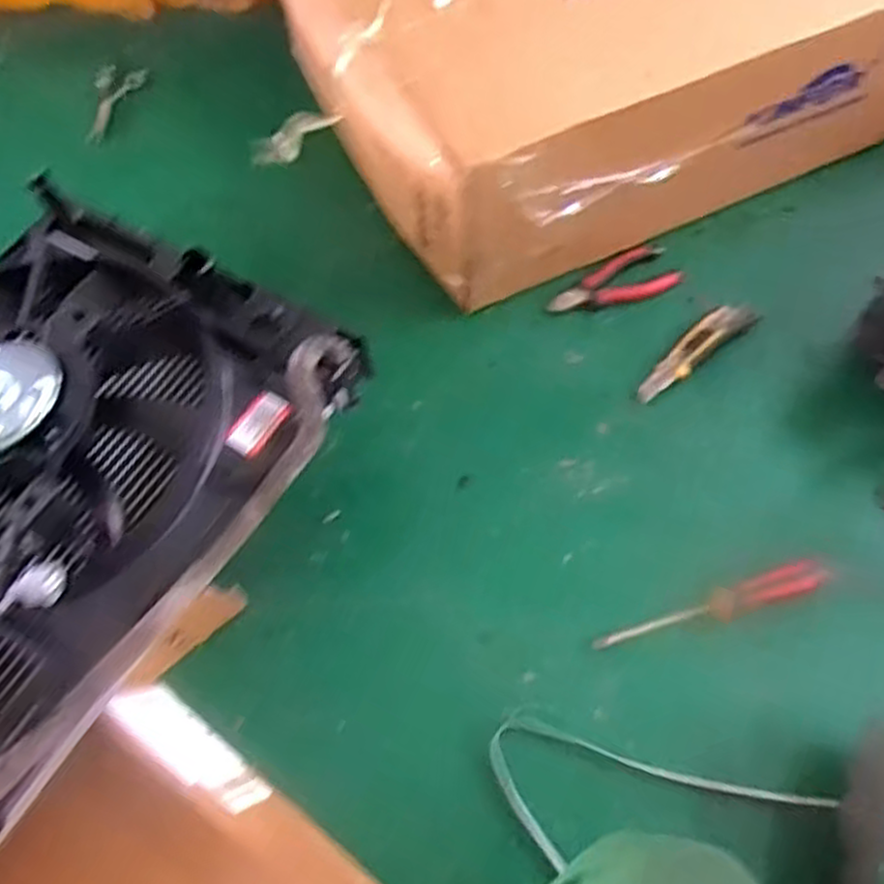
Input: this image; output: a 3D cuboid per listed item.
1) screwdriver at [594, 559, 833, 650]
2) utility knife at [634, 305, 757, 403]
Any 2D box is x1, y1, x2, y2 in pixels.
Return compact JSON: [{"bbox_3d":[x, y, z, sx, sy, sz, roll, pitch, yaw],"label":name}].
[{"bbox_3d":[0.253,0.152,0.718,0.227,0.025,0.027,-16,64,-4],"label":"screwdriver"},{"bbox_3d":[0.274,-0.100,0.846,0.164,0.017,0.037,-36,67,-13],"label":"utility knife"}]

